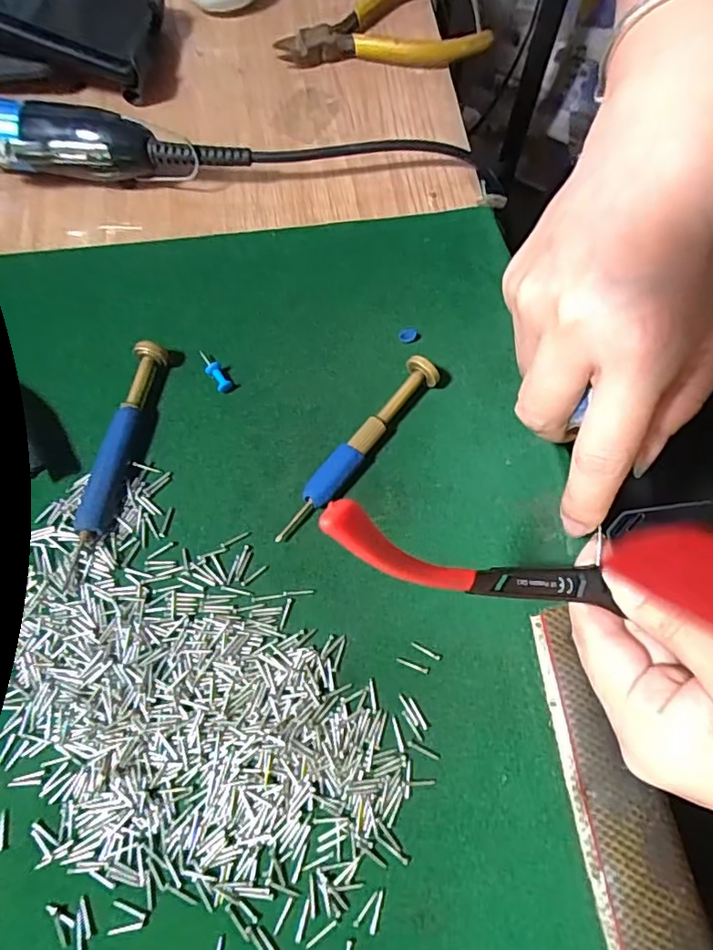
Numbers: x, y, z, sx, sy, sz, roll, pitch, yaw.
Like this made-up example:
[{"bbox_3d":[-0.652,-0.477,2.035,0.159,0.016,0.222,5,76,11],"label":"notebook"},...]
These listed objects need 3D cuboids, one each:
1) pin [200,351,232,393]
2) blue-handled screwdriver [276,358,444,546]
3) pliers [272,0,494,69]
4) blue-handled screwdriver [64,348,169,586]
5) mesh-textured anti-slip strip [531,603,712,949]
[{"bbox_3d":[-0.064,-0.047,0.249,0.007,0.007,0.025,-31,72,-9],"label":"pin"},{"bbox_3d":[0.000,-0.012,0.232,0.014,0.015,0.096,39,75,14],"label":"blue-handled screwdriver"},{"bbox_3d":[0.013,-0.273,0.332,0.119,0.014,0.071,-7,70,-1],"label":"pliers"},{"bbox_3d":[-0.100,-0.008,0.232,0.011,0.014,0.102,10,70,5],"label":"blue-handled screwdriver"},{"bbox_3d":[0.090,0.106,0.193,0.033,0.005,0.116,-8,70,-2],"label":"mesh-textured anti-slip strip"}]

